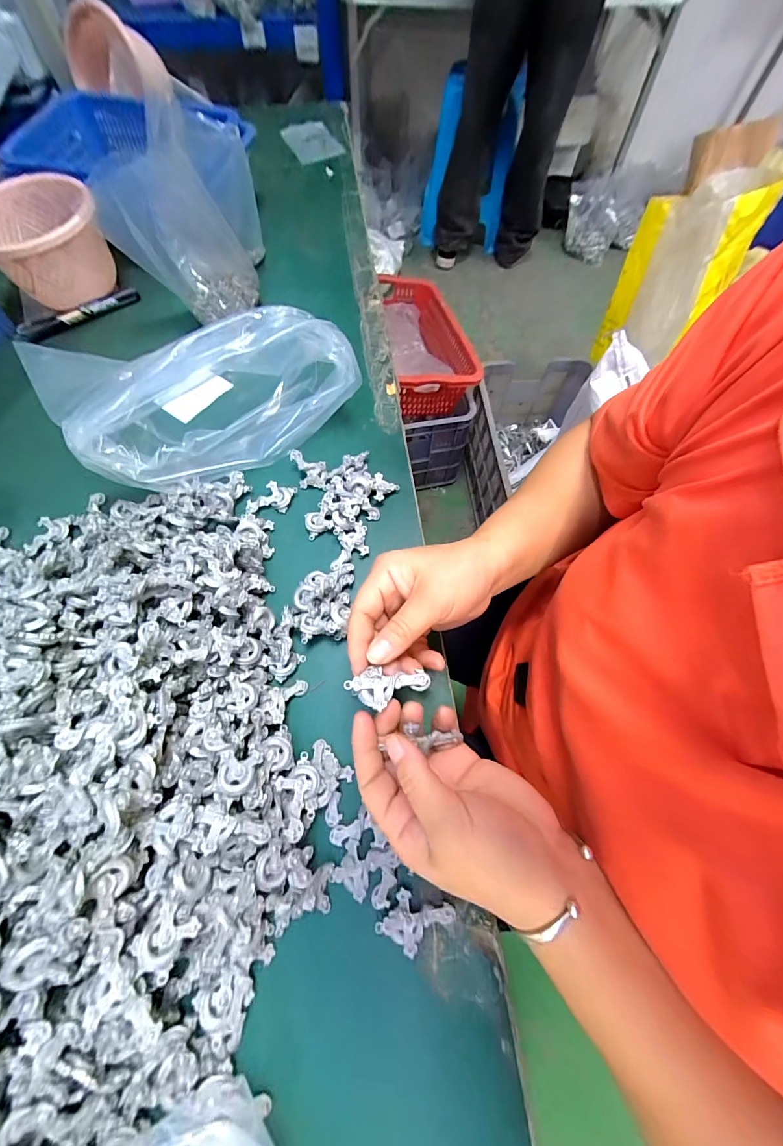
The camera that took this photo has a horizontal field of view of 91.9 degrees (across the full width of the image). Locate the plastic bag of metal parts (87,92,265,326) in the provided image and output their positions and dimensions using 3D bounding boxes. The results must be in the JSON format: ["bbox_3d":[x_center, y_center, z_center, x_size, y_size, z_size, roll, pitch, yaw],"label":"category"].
[{"bbox_3d":[-0.231,-0.397,0.432,0.162,0.152,0.108,-19,68,-10],"label":"plastic bag of metal parts"}]

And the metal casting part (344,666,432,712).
[{"bbox_3d":[-0.002,0.071,0.236,0.052,0.007,0.022,-5,67,-8],"label":"metal casting part"}]

